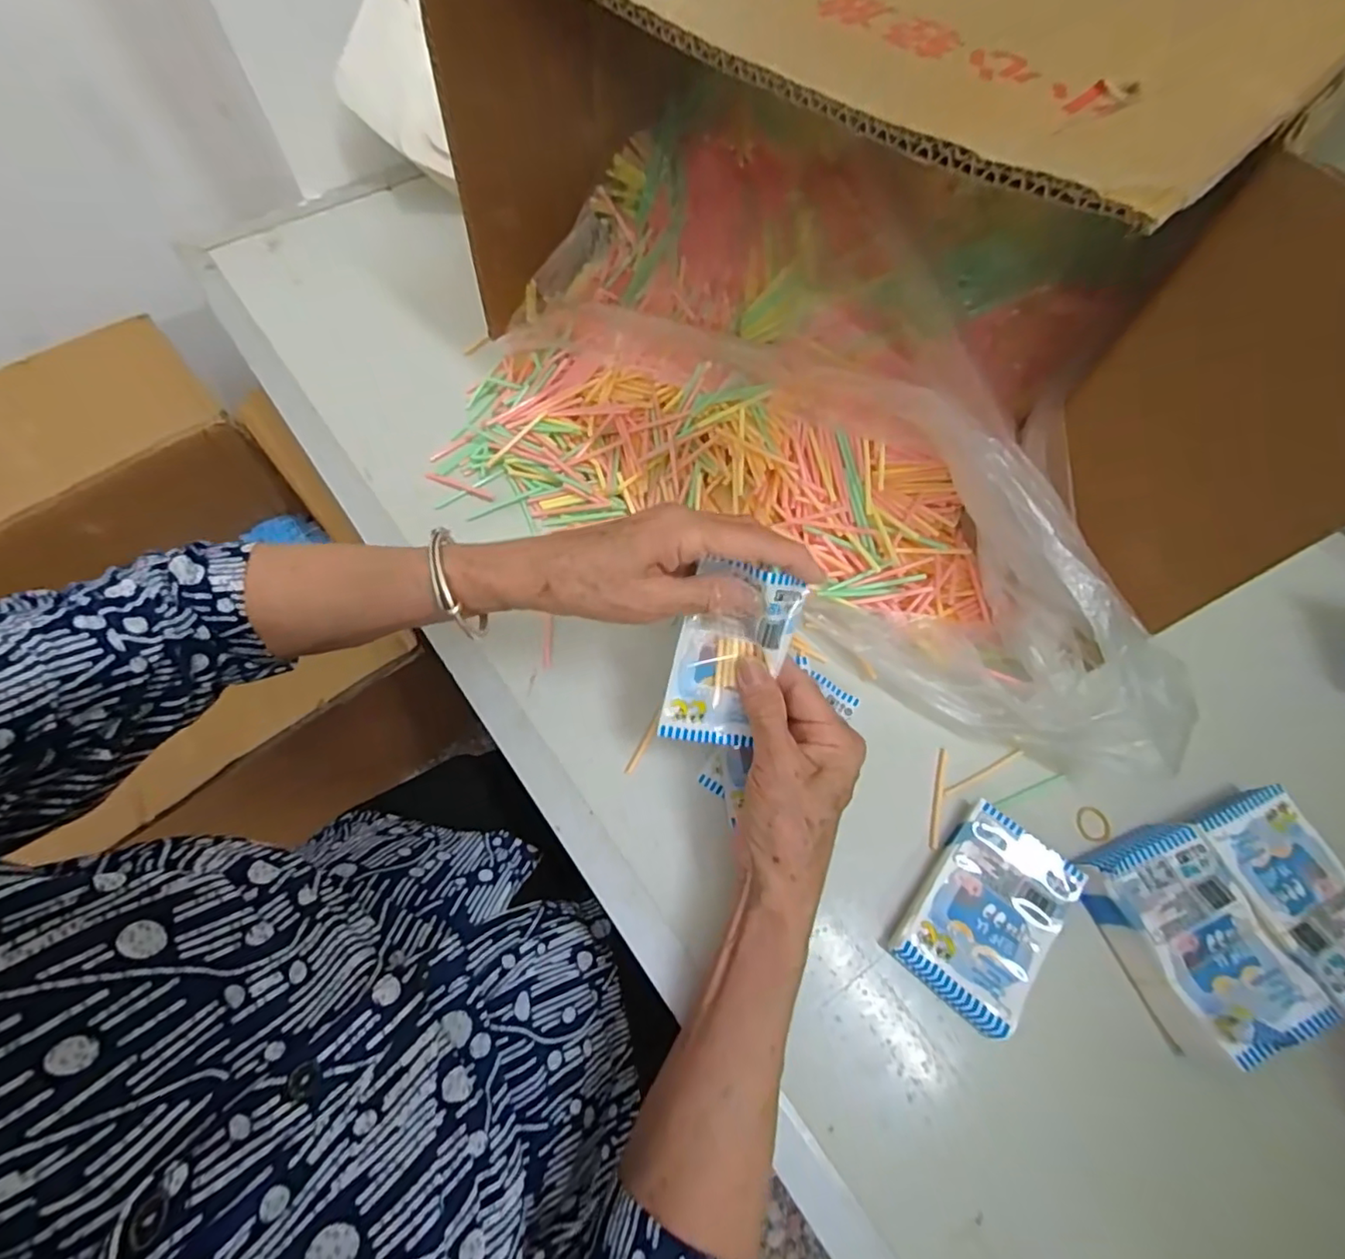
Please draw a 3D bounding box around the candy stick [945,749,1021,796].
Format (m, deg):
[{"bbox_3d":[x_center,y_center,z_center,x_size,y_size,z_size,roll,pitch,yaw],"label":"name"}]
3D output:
[{"bbox_3d":[0.202,0.092,0.382,0.062,0.004,0.004,-22,68,-12],"label":"candy stick"}]

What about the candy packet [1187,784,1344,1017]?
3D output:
[{"bbox_3d":[0.364,0.154,0.350,0.073,0.034,0.105,-19,68,-11],"label":"candy packet"}]

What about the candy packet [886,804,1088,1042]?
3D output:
[{"bbox_3d":[0.181,0.163,0.343,0.068,0.017,0.107,39,70,14],"label":"candy packet"}]

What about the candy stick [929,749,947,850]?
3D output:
[{"bbox_3d":[0.169,0.108,0.379,0.005,0.004,0.064,16,66,5],"label":"candy stick"}]

